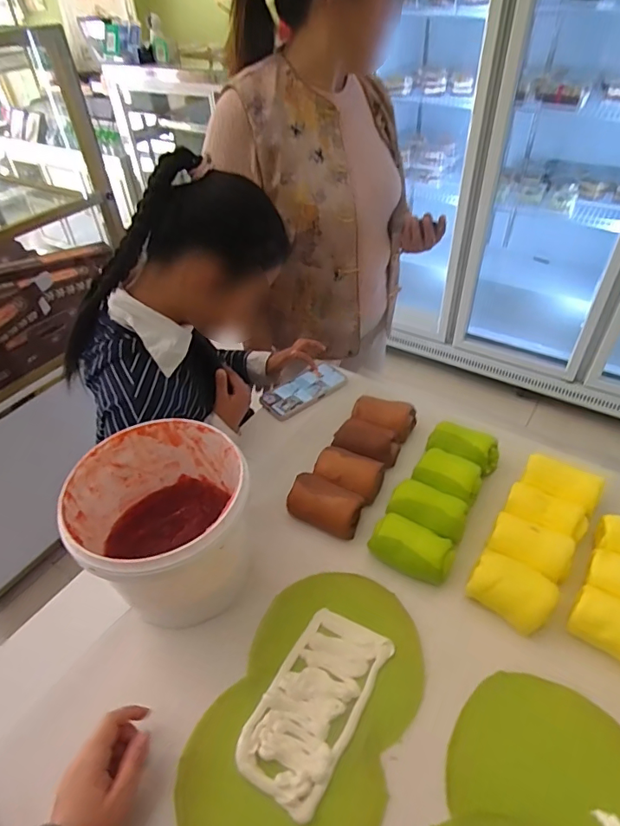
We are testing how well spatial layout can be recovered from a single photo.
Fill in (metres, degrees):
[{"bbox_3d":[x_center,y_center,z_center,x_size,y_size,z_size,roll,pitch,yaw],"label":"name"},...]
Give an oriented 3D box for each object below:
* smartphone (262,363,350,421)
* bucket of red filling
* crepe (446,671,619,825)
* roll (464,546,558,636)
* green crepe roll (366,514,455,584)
[{"bbox_3d":[-0.008,-0.046,0.944,0.176,0.010,0.089,-34,51,-28],"label":"smartphone"},{"bbox_3d":[-0.172,0.150,0.615,0.194,0.202,0.203,-2,43,2],"label":"bucket of red filling"},{"bbox_3d":[0.249,0.361,0.484,0.194,0.010,0.169,25,50,27],"label":"crepe"},{"bbox_3d":[0.250,0.223,0.606,0.098,0.063,0.063,26,50,28],"label":"roll"},{"bbox_3d":[0.137,0.189,0.660,0.110,0.068,0.060,23,49,25],"label":"green crepe roll"}]

